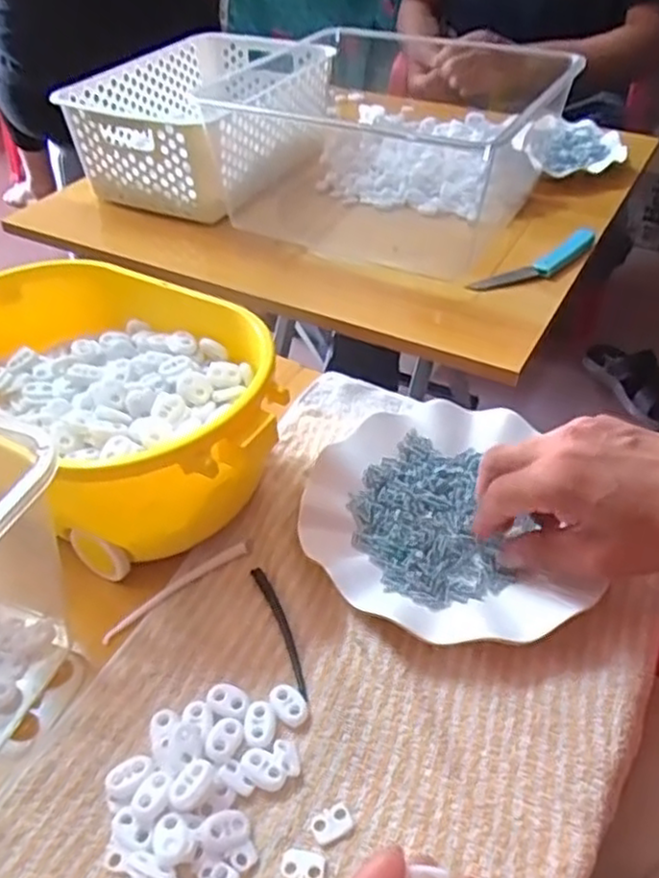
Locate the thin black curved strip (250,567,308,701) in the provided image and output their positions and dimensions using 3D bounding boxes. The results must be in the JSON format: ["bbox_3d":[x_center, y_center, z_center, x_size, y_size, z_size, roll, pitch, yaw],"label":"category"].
[{"bbox_3d":[-0.026,0.105,0.388,0.009,0.004,0.085,-16,46,-17],"label":"thin black curved strip"}]

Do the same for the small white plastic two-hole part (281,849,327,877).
[{"bbox_3d":[-0.011,0.184,0.302,0.019,0.004,0.013,9,44,9],"label":"small white plastic two-hole part"}]

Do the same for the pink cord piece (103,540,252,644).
[{"bbox_3d":[-0.086,0.087,0.408,0.098,0.007,0.008,-30,51,-28],"label":"pink cord piece"}]

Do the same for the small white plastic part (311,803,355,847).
[{"bbox_3d":[0.002,0.172,0.315,0.019,0.004,0.014,-25,49,-24],"label":"small white plastic part"}]

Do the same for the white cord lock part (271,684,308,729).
[{"bbox_3d":[-0.021,0.134,0.354,0.023,0.004,0.016,29,50,27],"label":"white cord lock part"}]

